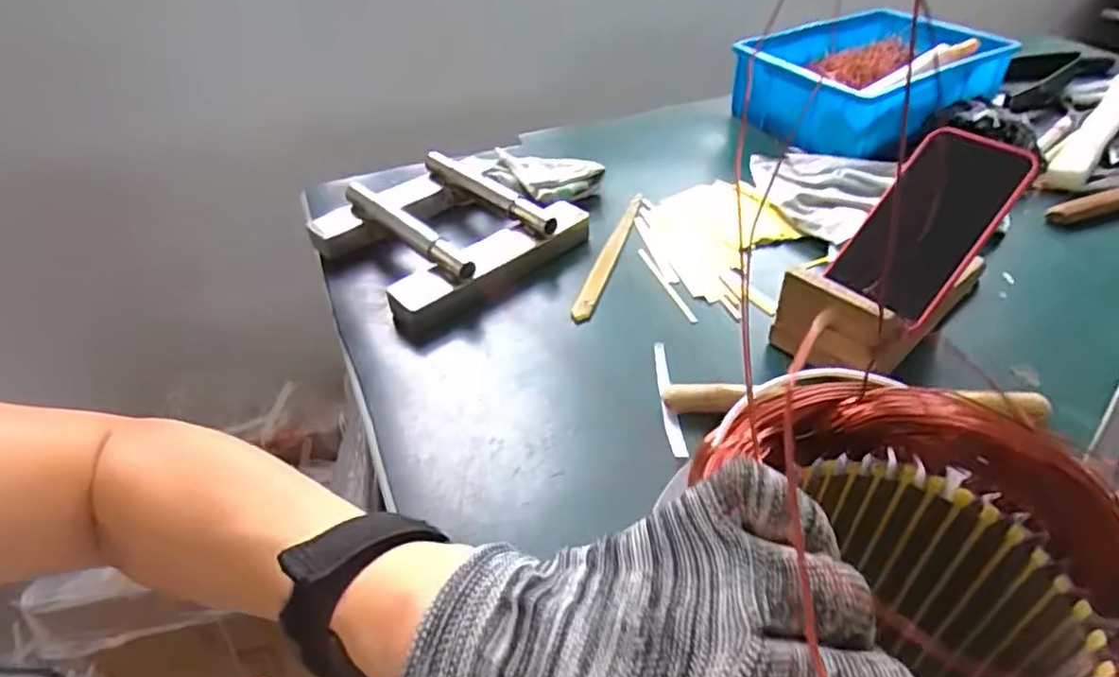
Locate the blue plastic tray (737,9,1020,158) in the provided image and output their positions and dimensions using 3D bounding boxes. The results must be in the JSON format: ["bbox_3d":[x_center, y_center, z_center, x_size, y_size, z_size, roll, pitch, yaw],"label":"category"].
[{"bbox_3d":[0.371,-0.316,0.818,0.306,0.084,0.226,-23,44,-22],"label":"blue plastic tray"}]

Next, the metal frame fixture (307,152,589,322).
[{"bbox_3d":[-0.102,-0.105,0.617,0.206,0.054,0.180,-33,48,-31],"label":"metal frame fixture"}]

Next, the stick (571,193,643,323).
[{"bbox_3d":[0.048,-0.081,0.616,0.016,0.009,0.206,11,42,16],"label":"stick"}]

